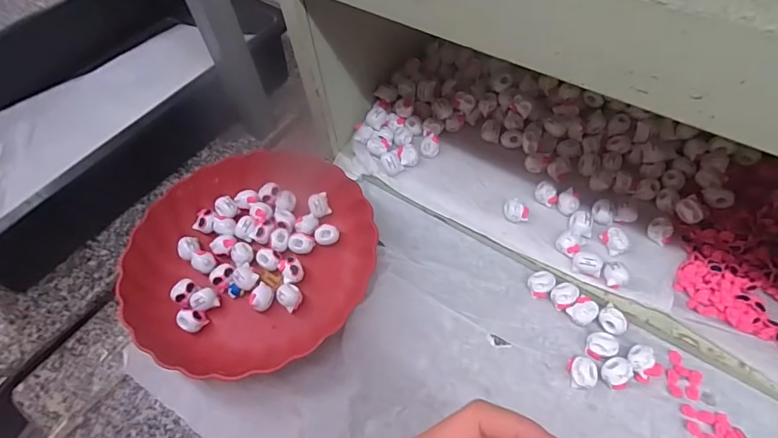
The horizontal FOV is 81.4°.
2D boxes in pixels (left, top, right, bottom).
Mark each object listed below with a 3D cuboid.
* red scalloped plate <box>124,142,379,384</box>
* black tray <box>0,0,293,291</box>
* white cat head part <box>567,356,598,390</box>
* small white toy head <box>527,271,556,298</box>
[{"bbox_3d":[-0.138,0.035,0.460,0.232,0.042,0.239,-2,57,3],"label":"red scalloped plate"},{"bbox_3d":[-0.380,-0.152,0.584,0.324,0.121,0.448,30,64,21],"label":"black tray"},{"bbox_3d":[0.168,0.133,0.390,0.022,0.022,0.024,12,59,12],"label":"white cat head part"},{"bbox_3d":[0.148,0.064,0.440,0.023,0.018,0.024,-2,57,3],"label":"small white toy head"}]

